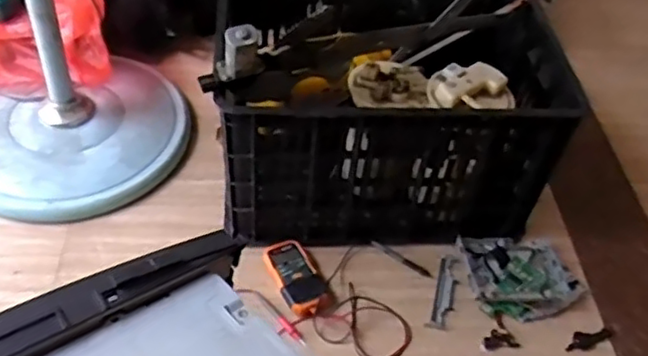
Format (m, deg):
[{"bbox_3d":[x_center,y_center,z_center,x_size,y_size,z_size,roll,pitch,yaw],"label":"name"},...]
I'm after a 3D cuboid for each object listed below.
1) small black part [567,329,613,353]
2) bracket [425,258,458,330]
[{"bbox_3d":[0.384,0.234,0.956,0.080,0.007,0.029,-6,49,-11],"label":"small black part"},{"bbox_3d":[0.179,0.172,0.981,0.030,0.014,0.119,17,48,10],"label":"bracket"}]

